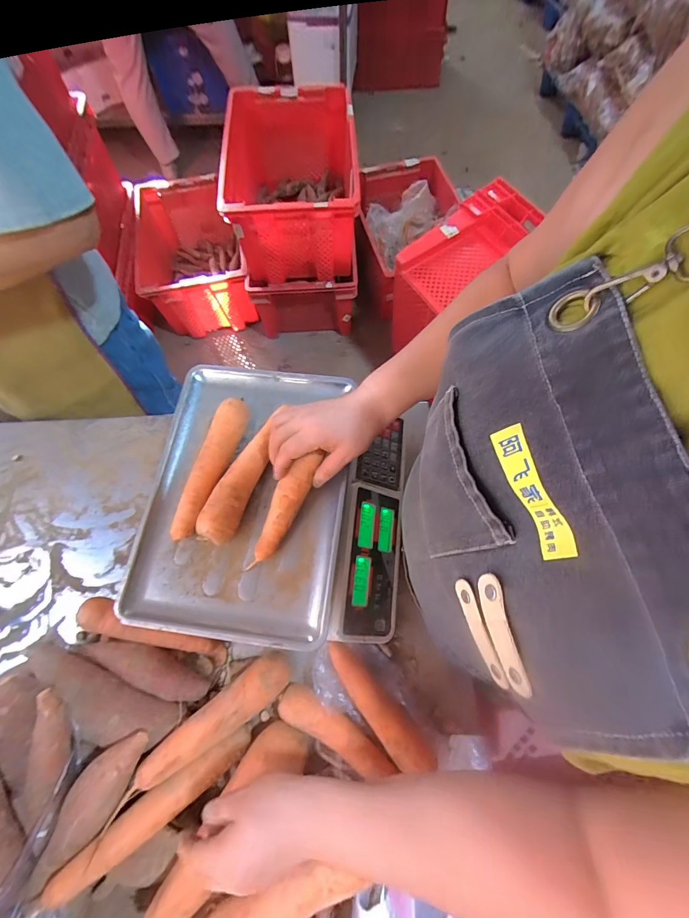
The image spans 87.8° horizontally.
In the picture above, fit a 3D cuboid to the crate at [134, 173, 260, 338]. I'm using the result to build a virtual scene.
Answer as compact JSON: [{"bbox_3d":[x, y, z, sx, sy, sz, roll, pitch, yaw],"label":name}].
[{"bbox_3d":[-0.648,-0.864,1.565,0.421,0.288,0.649,-13,70,-4],"label":"crate"}]

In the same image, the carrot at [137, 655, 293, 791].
[{"bbox_3d":[-0.145,0.297,0.412,0.179,0.039,0.044,-29,71,-27],"label":"carrot"}]

